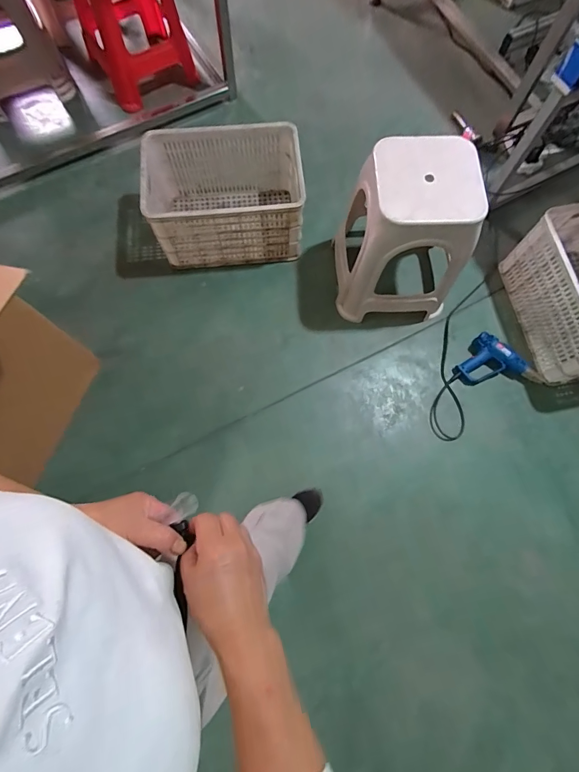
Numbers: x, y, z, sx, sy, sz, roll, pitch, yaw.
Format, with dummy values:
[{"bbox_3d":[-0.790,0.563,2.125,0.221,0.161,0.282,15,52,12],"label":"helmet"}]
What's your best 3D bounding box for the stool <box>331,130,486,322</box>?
[{"bbox_3d":[0.354,-0.464,1.227,0.354,0.467,0.338,-2,74,-1],"label":"stool"}]

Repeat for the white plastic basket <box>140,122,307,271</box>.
[{"bbox_3d":[-0.227,-0.683,1.401,0.532,0.296,0.372,-8,75,-3],"label":"white plastic basket"}]

